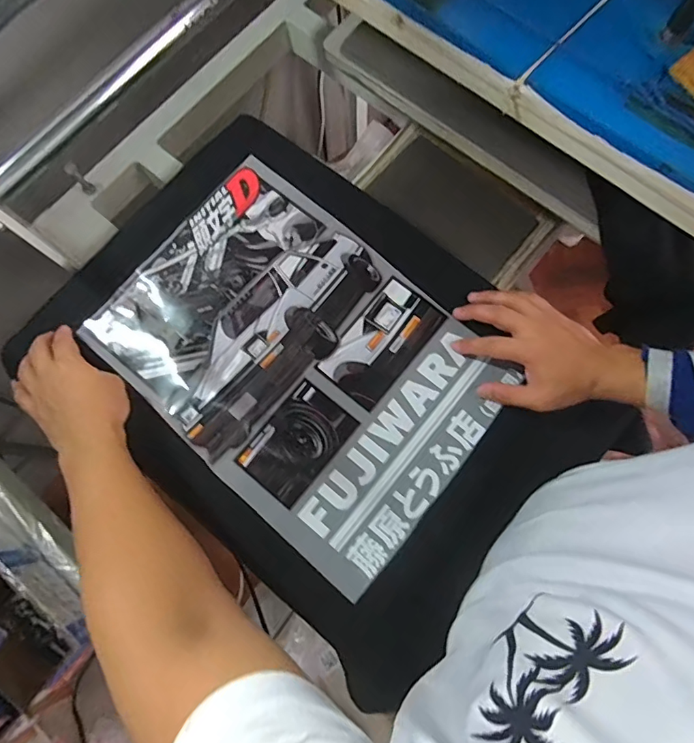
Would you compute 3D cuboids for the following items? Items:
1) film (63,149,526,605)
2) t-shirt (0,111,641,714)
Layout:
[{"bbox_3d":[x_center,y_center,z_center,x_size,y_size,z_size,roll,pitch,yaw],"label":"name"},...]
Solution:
[{"bbox_3d":[-0.055,-0.018,0.534,0.422,0.006,0.291,41,81,10],"label":"film"},{"bbox_3d":[-0.042,-0.003,0.536,0.565,0.025,0.394,39,80,10],"label":"t-shirt"}]

